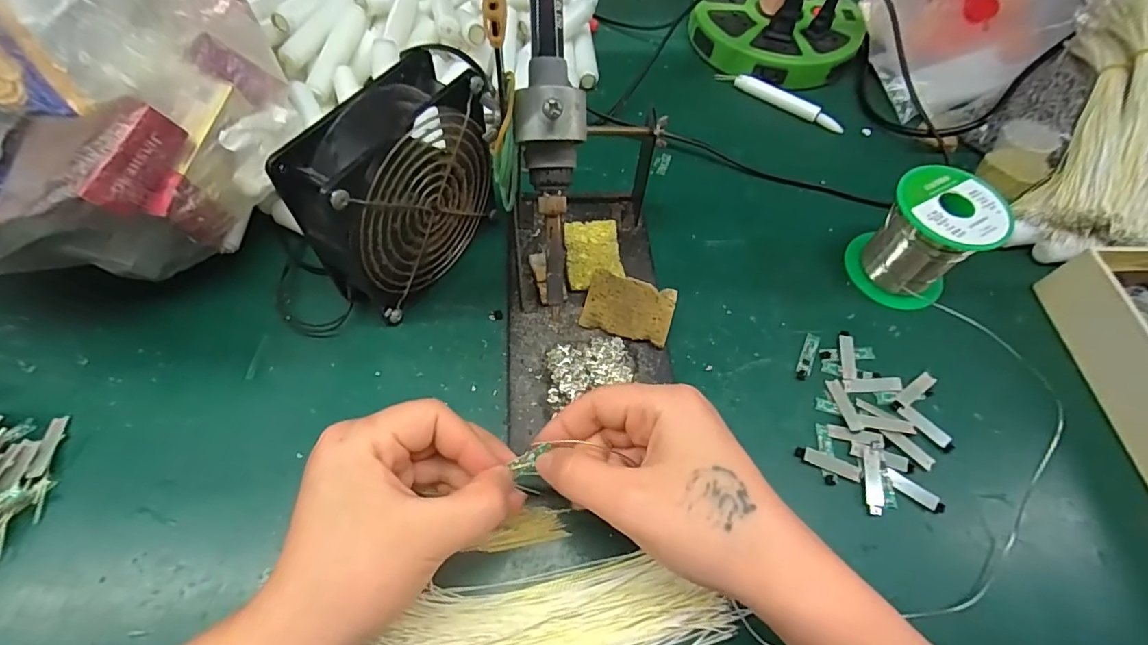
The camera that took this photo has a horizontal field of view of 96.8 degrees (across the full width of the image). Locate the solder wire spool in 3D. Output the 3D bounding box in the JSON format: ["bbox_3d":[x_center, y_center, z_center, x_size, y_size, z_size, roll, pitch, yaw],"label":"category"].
[{"bbox_3d":[0.238,-0.056,0.349,0.065,0.072,0.065,2,60,-3],"label":"solder wire spool"}]

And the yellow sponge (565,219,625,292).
[{"bbox_3d":[0.013,-0.045,0.348,0.037,0.008,0.054,-3,60,-6],"label":"yellow sponge"}]

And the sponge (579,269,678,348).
[{"bbox_3d":[0.035,-0.008,0.327,0.055,0.013,0.039,16,60,5],"label":"sponge"}]

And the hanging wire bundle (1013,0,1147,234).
[{"bbox_3d":[0.393,-0.157,0.374,0.071,0.069,0.190,15,92,4],"label":"hanging wire bundle"}]

